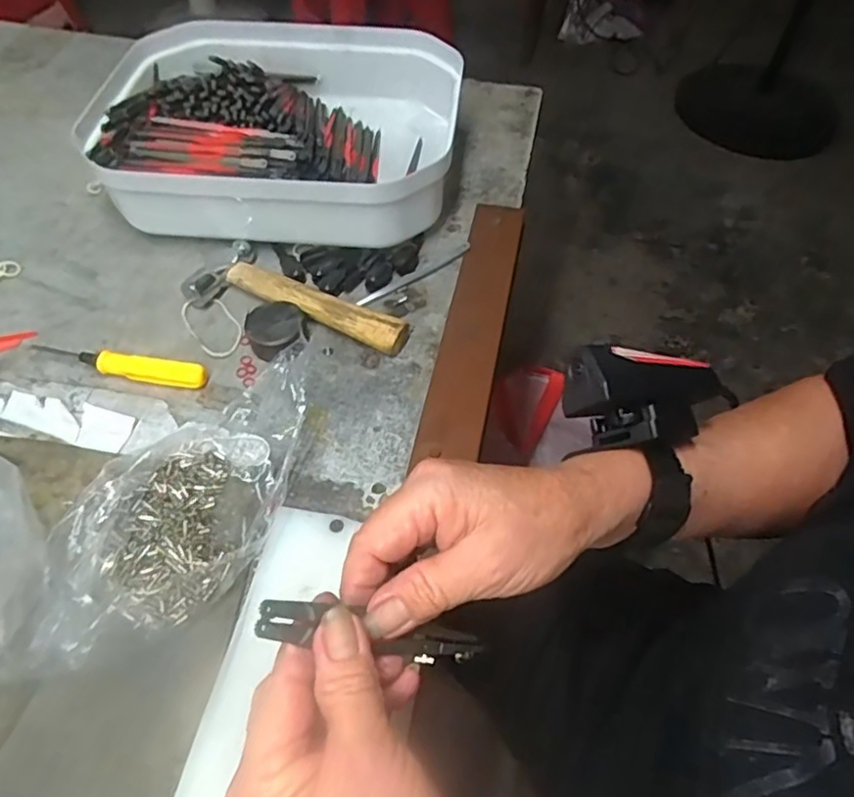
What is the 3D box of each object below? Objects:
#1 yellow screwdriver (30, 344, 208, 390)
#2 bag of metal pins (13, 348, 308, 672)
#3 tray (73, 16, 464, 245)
[{"bbox_3d":[-0.202,-0.022,0.413,0.120,0.013,0.017,8,54,5],"label":"yellow screwdriver"},{"bbox_3d":[-0.133,0.050,0.350,0.099,0.028,0.191,7,54,5],"label":"bag of metal pins"},{"bbox_3d":[-0.115,-0.213,0.509,0.260,0.075,0.221,4,54,2],"label":"tray"}]

